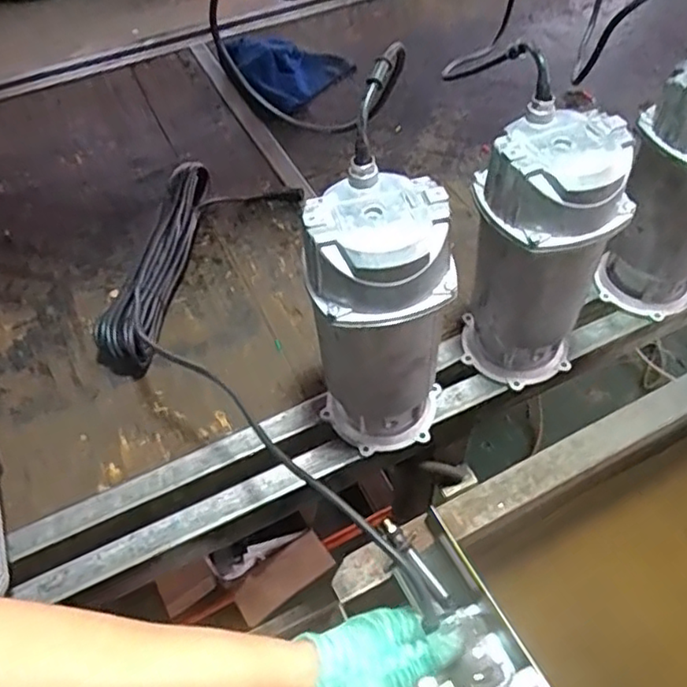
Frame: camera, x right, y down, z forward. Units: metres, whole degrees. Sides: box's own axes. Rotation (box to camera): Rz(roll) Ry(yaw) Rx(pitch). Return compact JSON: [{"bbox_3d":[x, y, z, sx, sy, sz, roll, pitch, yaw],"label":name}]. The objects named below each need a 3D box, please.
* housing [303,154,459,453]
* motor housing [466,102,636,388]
[{"bbox_3d":[0.037,-0.009,0.621,0.129,0.300,0.108,-2,52,4],"label":"housing"},{"bbox_3d":[0.203,-0.079,0.662,0.138,0.301,0.123,14,54,16],"label":"motor housing"}]

